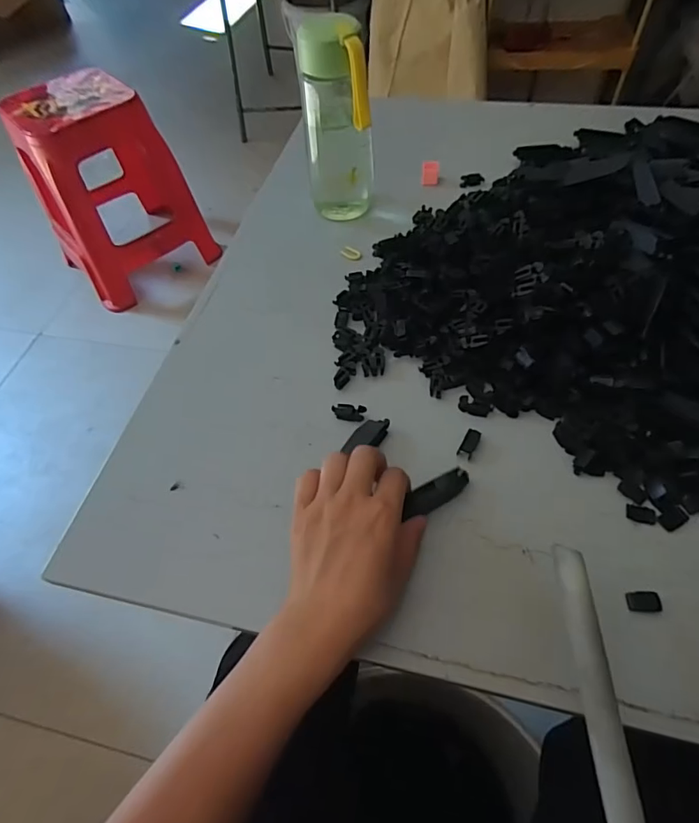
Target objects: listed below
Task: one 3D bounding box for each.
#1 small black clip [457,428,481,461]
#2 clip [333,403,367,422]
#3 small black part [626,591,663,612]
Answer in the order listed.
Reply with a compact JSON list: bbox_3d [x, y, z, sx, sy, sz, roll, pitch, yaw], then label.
[{"bbox_3d":[0.100,0.026,0.405,0.012,0.006,0.029,24,61,20],"label":"small black clip"},{"bbox_3d":[0.000,0.000,0.429,0.028,0.011,0.012,11,57,12],"label":"clip"},{"bbox_3d":[0.202,0.129,0.334,0.021,0.004,0.013,1,56,6],"label":"small black part"}]

